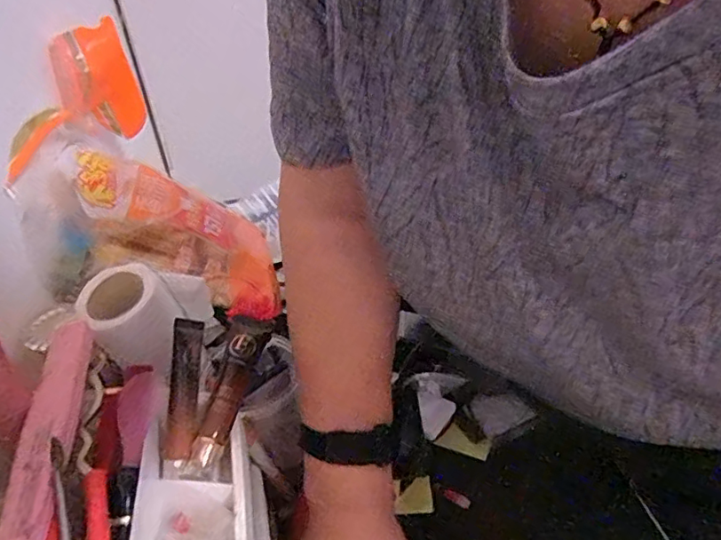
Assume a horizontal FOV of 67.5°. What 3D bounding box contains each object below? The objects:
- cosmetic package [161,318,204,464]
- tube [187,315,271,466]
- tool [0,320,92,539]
[{"bbox_3d":[-0.120,0.079,0.364,0.019,0.015,0.091,0,77,5],"label":"cosmetic package"},{"bbox_3d":[-0.093,0.082,0.376,0.022,0.016,0.110,6,53,12],"label":"tube"},{"bbox_3d":[-0.187,0.092,0.325,0.031,0.009,0.188,-11,37,-8],"label":"tool"}]

